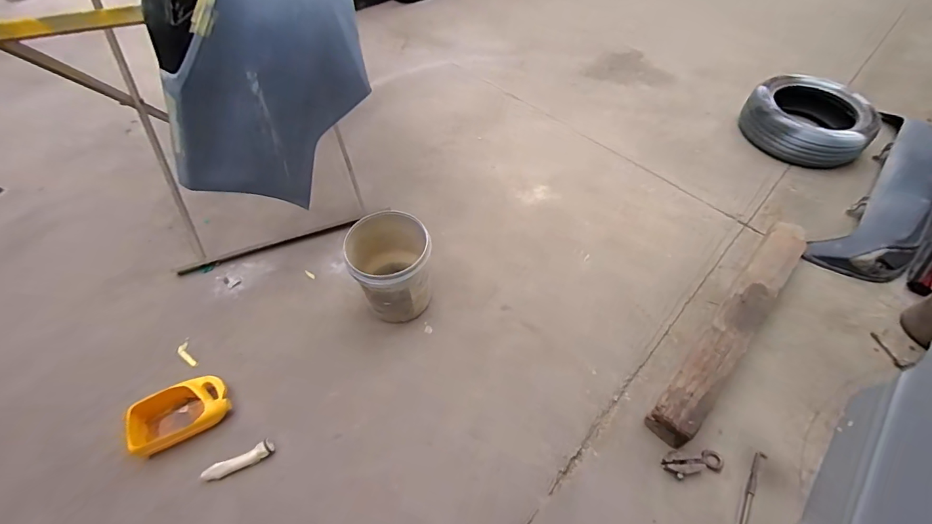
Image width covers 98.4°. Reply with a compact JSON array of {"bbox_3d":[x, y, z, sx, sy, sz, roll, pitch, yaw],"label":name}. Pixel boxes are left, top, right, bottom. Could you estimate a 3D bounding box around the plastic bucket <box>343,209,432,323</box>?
[{"bbox_3d":[-0.277,0.027,1.549,0.286,0.316,0.306,0,54,0],"label":"plastic bucket"}]

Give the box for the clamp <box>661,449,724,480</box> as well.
[{"bbox_3d":[0.749,0.645,1.306,0.198,0.064,0.079,-9,57,-6],"label":"clamp"}]

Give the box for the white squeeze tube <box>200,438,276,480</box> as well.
[{"bbox_3d":[-0.728,0.643,1.293,0.205,0.048,0.050,-25,58,-17],"label":"white squeeze tube"}]

